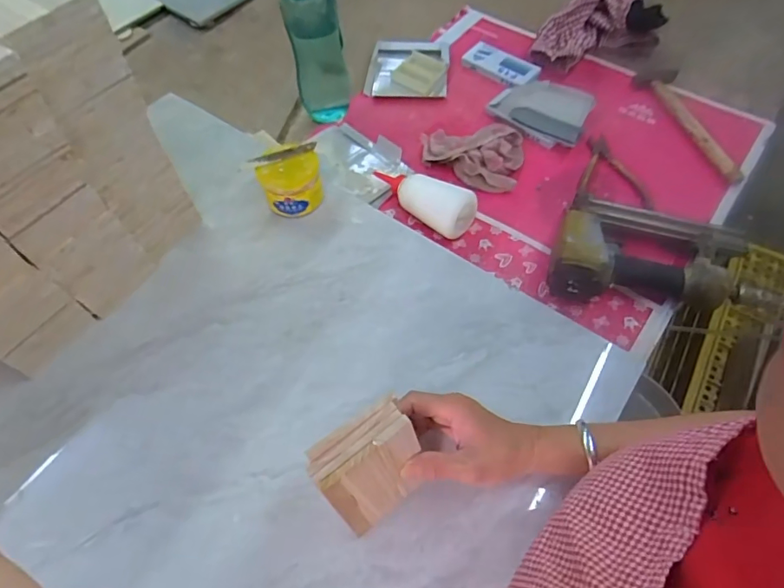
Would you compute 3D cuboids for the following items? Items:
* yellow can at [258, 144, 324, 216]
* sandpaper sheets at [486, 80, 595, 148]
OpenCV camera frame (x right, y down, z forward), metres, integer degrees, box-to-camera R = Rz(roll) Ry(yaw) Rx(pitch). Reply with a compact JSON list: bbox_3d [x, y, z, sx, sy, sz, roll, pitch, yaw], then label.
[{"bbox_3d":[-0.132,-0.147,0.641,0.073,0.067,0.071,-19,60,-11],"label":"yellow can"},{"bbox_3d":[0.235,-0.290,0.771,0.142,0.024,0.124,29,63,17],"label":"sandpaper sheets"}]

